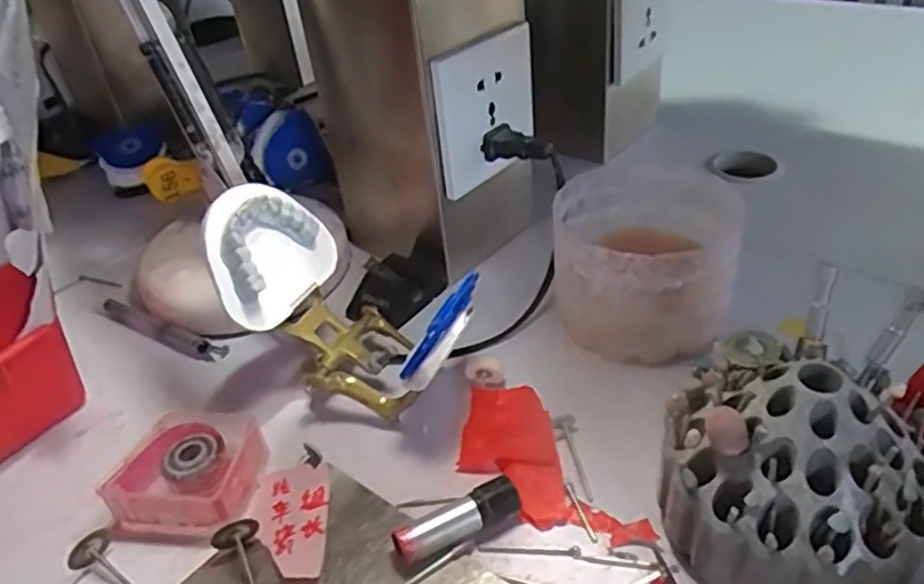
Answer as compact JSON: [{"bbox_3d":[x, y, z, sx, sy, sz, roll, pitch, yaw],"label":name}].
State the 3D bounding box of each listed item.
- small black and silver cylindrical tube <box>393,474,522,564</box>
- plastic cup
[{"bbox_3d":[-0.002,0.102,0.308,0.058,0.015,0.014,-22,40,-19],"label":"small black and silver cylindrical tube"},{"bbox_3d":[0.105,-0.021,0.405,0.099,0.074,0.113,0,38,9],"label":"plastic cup"}]

